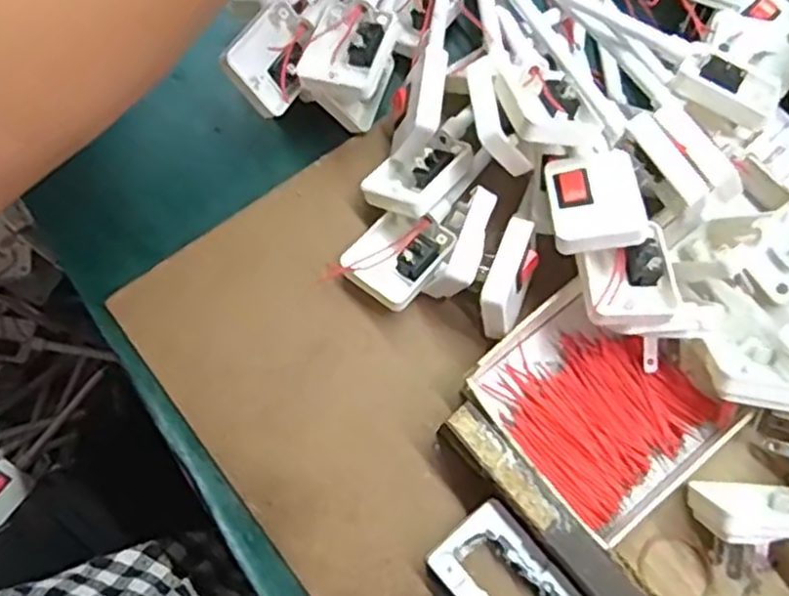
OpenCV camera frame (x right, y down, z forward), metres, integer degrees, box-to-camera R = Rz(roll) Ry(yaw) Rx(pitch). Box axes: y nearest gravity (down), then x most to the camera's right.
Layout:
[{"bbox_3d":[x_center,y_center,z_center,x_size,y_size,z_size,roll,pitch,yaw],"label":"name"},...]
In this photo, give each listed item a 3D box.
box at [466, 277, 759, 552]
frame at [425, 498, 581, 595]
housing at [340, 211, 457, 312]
[{"bbox_3d":[0.096,0.044,0.331,0.094,0.020,0.094,-37,77,-13],"label":"box"},{"bbox_3d":[0.045,0.119,0.308,0.039,0.016,0.057,-39,77,-13],"label":"frame"},{"bbox_3d":[0.002,-0.020,0.349,0.039,0.018,0.049,37,74,10],"label":"housing"}]

